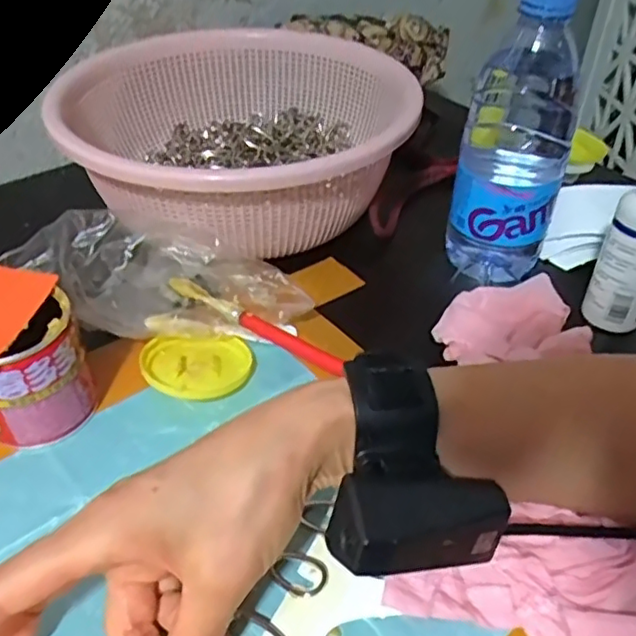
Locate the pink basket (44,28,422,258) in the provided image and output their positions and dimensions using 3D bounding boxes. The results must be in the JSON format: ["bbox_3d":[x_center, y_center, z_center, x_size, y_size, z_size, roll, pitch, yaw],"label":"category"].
[{"bbox_3d":[-0.065,-0.150,0.508,0.258,0.079,0.276,0,41,0],"label":"pink basket"}]

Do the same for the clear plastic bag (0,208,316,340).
[{"bbox_3d":[-0.098,-0.032,0.407,0.177,0.069,0.081,-5,44,-6],"label":"clear plastic bag"}]

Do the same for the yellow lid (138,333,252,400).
[{"bbox_3d":[-0.075,0.027,0.388,0.066,0.014,0.054,-24,46,-25],"label":"yellow lid"}]

